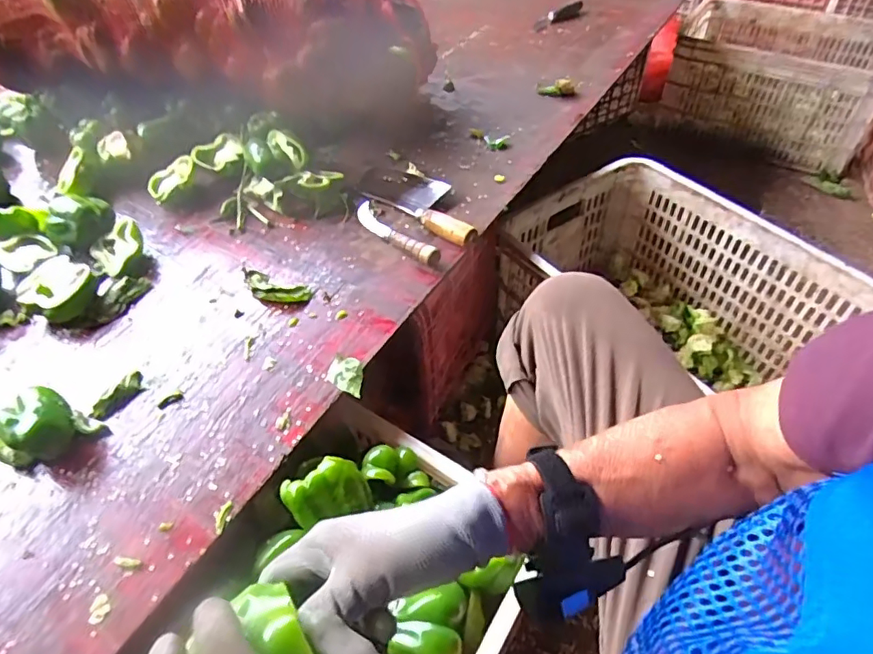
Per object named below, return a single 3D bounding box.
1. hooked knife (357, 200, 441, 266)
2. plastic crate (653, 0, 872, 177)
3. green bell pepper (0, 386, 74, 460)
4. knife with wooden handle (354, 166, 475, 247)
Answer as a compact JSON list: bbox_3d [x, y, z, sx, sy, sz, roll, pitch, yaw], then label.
[{"bbox_3d":[-0.065,-0.138,0.759,0.035,0.031,0.187,-31,54,-21],"label":"hooked knife"},{"bbox_3d":[0.880,-0.651,1.425,0.505,0.245,0.324,27,53,22],"label":"plastic crate"},{"bbox_3d":[-0.396,0.103,0.551,0.066,0.061,0.060,-2,49,2],"label":"green bell pepper"},{"bbox_3d":[-0.022,-0.192,0.803,0.243,0.033,0.090,32,58,27],"label":"knife with wooden handle"}]

